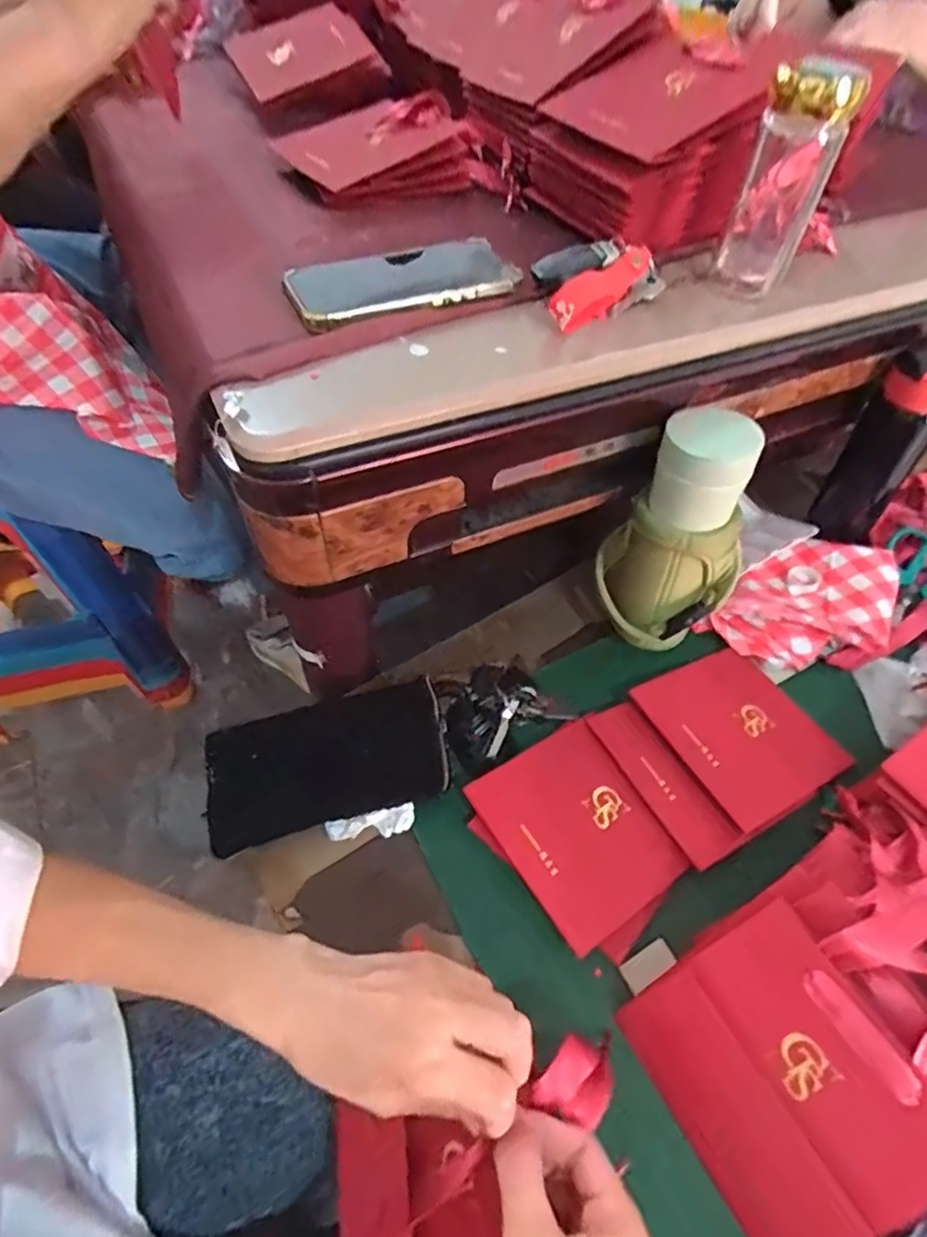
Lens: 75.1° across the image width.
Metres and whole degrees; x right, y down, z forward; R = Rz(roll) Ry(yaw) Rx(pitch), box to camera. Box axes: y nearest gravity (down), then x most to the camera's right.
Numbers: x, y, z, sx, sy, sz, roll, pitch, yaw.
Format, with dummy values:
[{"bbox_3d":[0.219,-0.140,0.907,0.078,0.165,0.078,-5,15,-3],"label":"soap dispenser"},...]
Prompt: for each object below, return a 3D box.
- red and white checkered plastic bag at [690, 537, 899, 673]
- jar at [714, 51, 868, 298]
[{"bbox_3d":[0.351,-0.016,0.602,0.198,0.043,0.134,-36,62,-26],"label":"red and white checkered plastic bag"},{"bbox_3d":[0.221,-0.300,0.424,0.055,0.131,0.044,20,54,12],"label":"jar"}]

